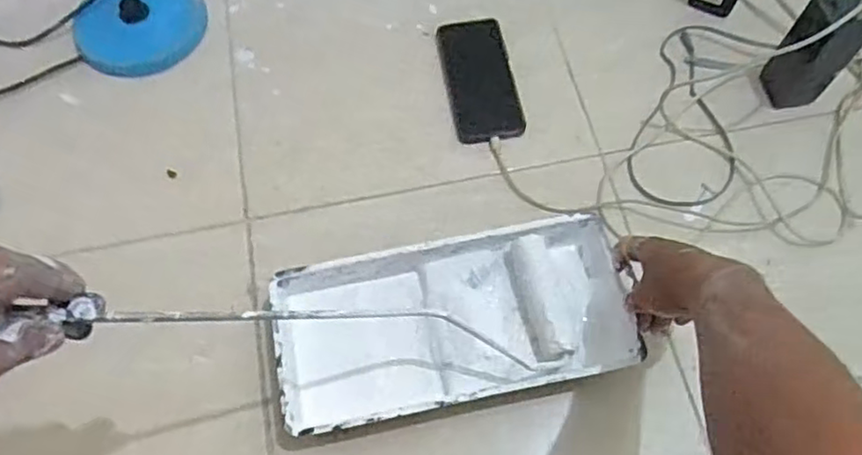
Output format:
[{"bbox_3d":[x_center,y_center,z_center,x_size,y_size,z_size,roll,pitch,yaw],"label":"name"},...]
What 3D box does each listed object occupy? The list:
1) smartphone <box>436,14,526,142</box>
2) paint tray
[{"bbox_3d":[0.059,-0.180,0.795,0.079,0.010,0.170,-9,66,-3],"label":"smartphone"},{"bbox_3d":[0.022,0.090,0.627,0.325,0.053,0.155,-12,66,-2],"label":"paint tray"}]

